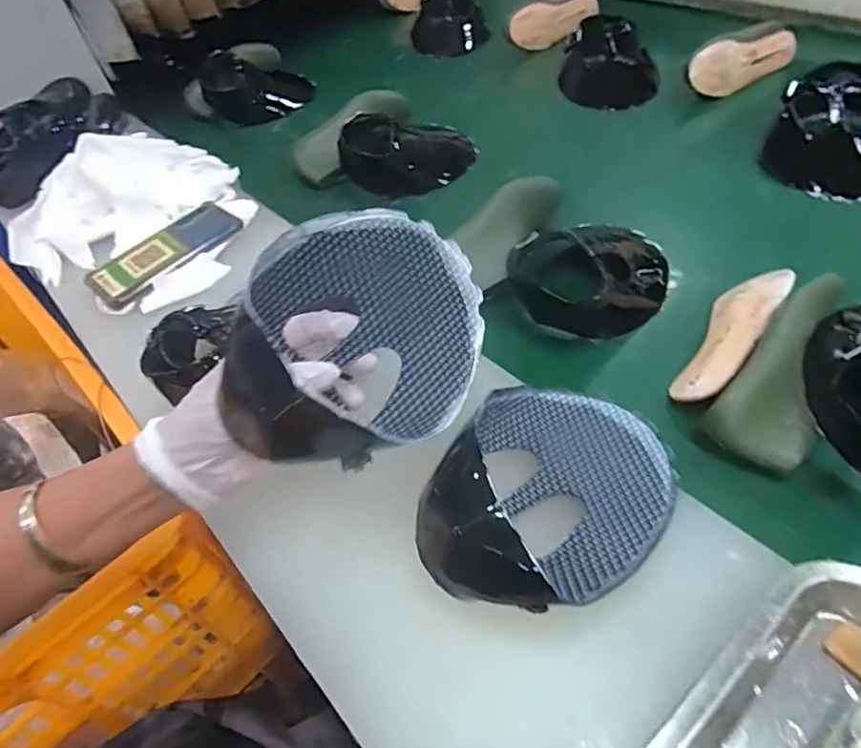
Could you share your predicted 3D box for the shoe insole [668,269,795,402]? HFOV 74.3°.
[{"bbox_3d":[0.258,-0.035,0.485,0.054,0.016,0.157,2,48,53],"label":"shoe insole"}]

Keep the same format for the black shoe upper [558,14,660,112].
[{"bbox_3d":[0.255,-0.442,0.805,0.131,0.071,0.131,6,50,13],"label":"black shoe upper"}]

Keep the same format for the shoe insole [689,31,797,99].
[{"bbox_3d":[0.419,-0.414,0.755,0.175,0.068,0.026,-24,50,-13],"label":"shoe insole"}]

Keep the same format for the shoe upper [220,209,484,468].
[{"bbox_3d":[-0.036,-0.025,0.342,0.188,0.143,0.071,-21,9,-33],"label":"shoe upper"}]

